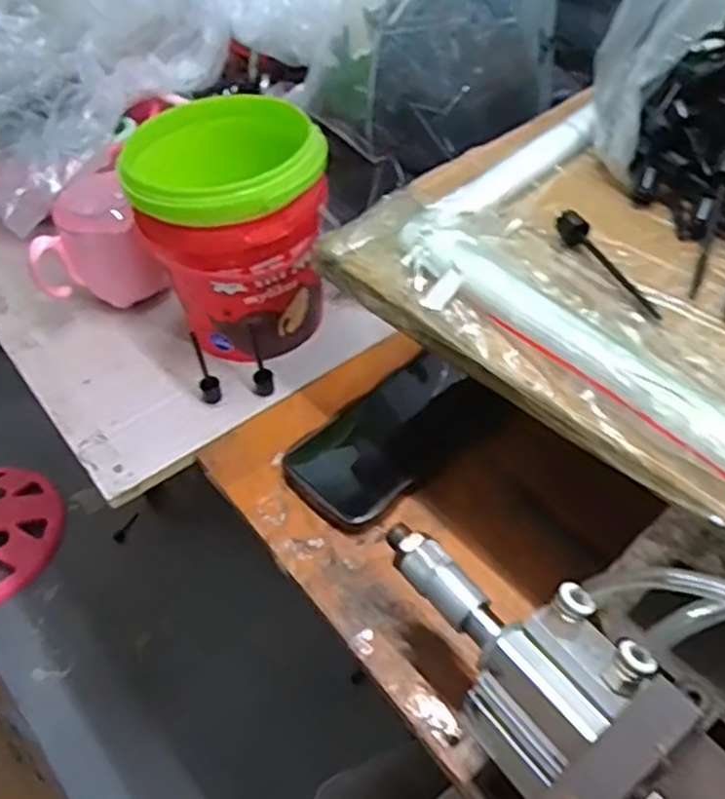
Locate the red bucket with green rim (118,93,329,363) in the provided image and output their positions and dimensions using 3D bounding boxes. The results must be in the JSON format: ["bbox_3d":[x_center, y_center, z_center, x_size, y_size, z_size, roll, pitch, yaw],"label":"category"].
[{"bbox_3d":[-0.090,-0.119,0.558,0.125,0.155,0.129,-3,47,4],"label":"red bucket with green rim"}]

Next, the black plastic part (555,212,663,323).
[{"bbox_3d":[0.128,-0.071,0.390,0.011,0.016,0.081,-23,49,-14],"label":"black plastic part"}]

